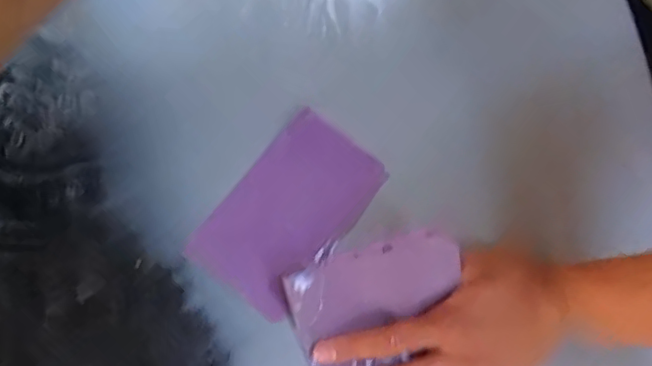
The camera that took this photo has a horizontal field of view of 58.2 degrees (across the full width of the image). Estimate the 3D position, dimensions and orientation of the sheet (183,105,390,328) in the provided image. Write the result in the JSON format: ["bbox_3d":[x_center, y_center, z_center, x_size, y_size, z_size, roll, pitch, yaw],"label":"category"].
[{"bbox_3d":[-0.025,0.018,0.416,0.081,0.006,0.138,38,73,4],"label":"sheet"}]

